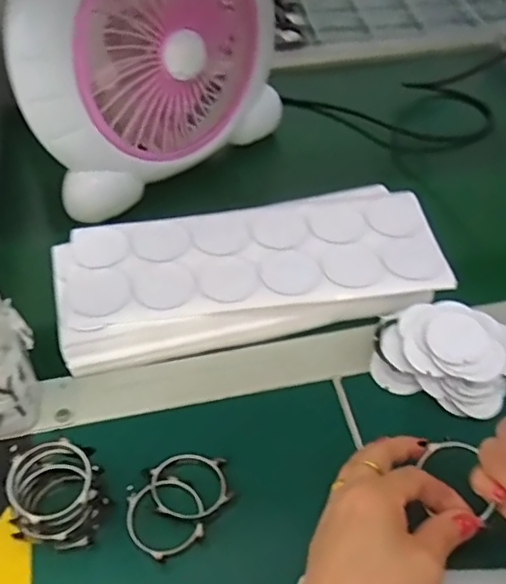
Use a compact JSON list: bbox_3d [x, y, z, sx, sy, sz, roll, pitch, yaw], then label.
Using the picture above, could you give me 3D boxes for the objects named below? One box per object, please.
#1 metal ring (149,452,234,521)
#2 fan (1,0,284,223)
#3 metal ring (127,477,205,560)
[{"bbox_3d":[-0.039,0.118,0.378,0.047,0.013,0.044,0,47,0],"label":"metal ring"},{"bbox_3d":[-0.082,-0.214,0.524,0.088,0.228,0.248,32,55,26],"label":"fan"},{"bbox_3d":[-0.051,0.134,0.368,0.043,0.007,0.044,0,47,0],"label":"metal ring"}]

